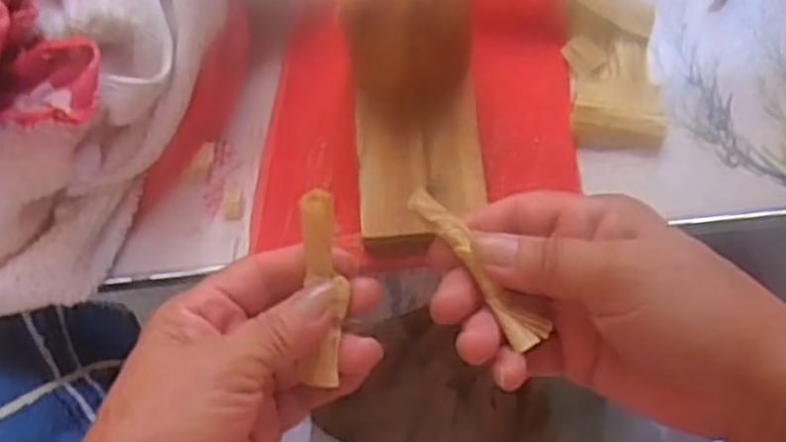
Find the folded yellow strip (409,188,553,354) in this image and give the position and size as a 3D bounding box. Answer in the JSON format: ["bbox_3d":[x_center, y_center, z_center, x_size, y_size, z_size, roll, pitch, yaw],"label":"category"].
[{"bbox_3d":[0.031,0.016,0.295,0.013,0.009,0.070,-36,79,-10],"label":"folded yellow strip"}]

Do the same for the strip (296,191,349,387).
[{"bbox_3d":[-0.028,0.025,0.303,0.012,0.013,0.074,-2,92,2],"label":"strip"}]

